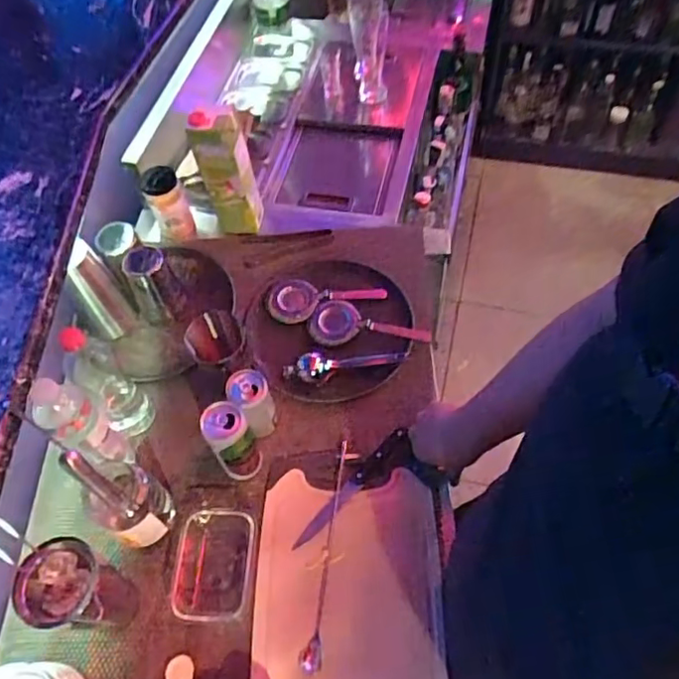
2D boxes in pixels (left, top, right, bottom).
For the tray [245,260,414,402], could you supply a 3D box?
[{"bbox_3d":[-0.017,-0.026,1.009,0.267,0.044,0.281,-2,58,3],"label":"tray"}]

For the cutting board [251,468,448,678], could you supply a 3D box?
[{"bbox_3d":[0.013,0.343,0.772,0.236,0.019,0.334,1,58,0],"label":"cutting board"}]

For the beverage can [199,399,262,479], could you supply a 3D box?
[{"bbox_3d":[-0.145,0.141,0.818,0.056,0.148,0.056,-2,58,3],"label":"beverage can"}]

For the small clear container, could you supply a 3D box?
[{"bbox_3d":[-0.168,0.301,0.795,0.098,0.048,0.135,1,58,5],"label":"small clear container"}]

